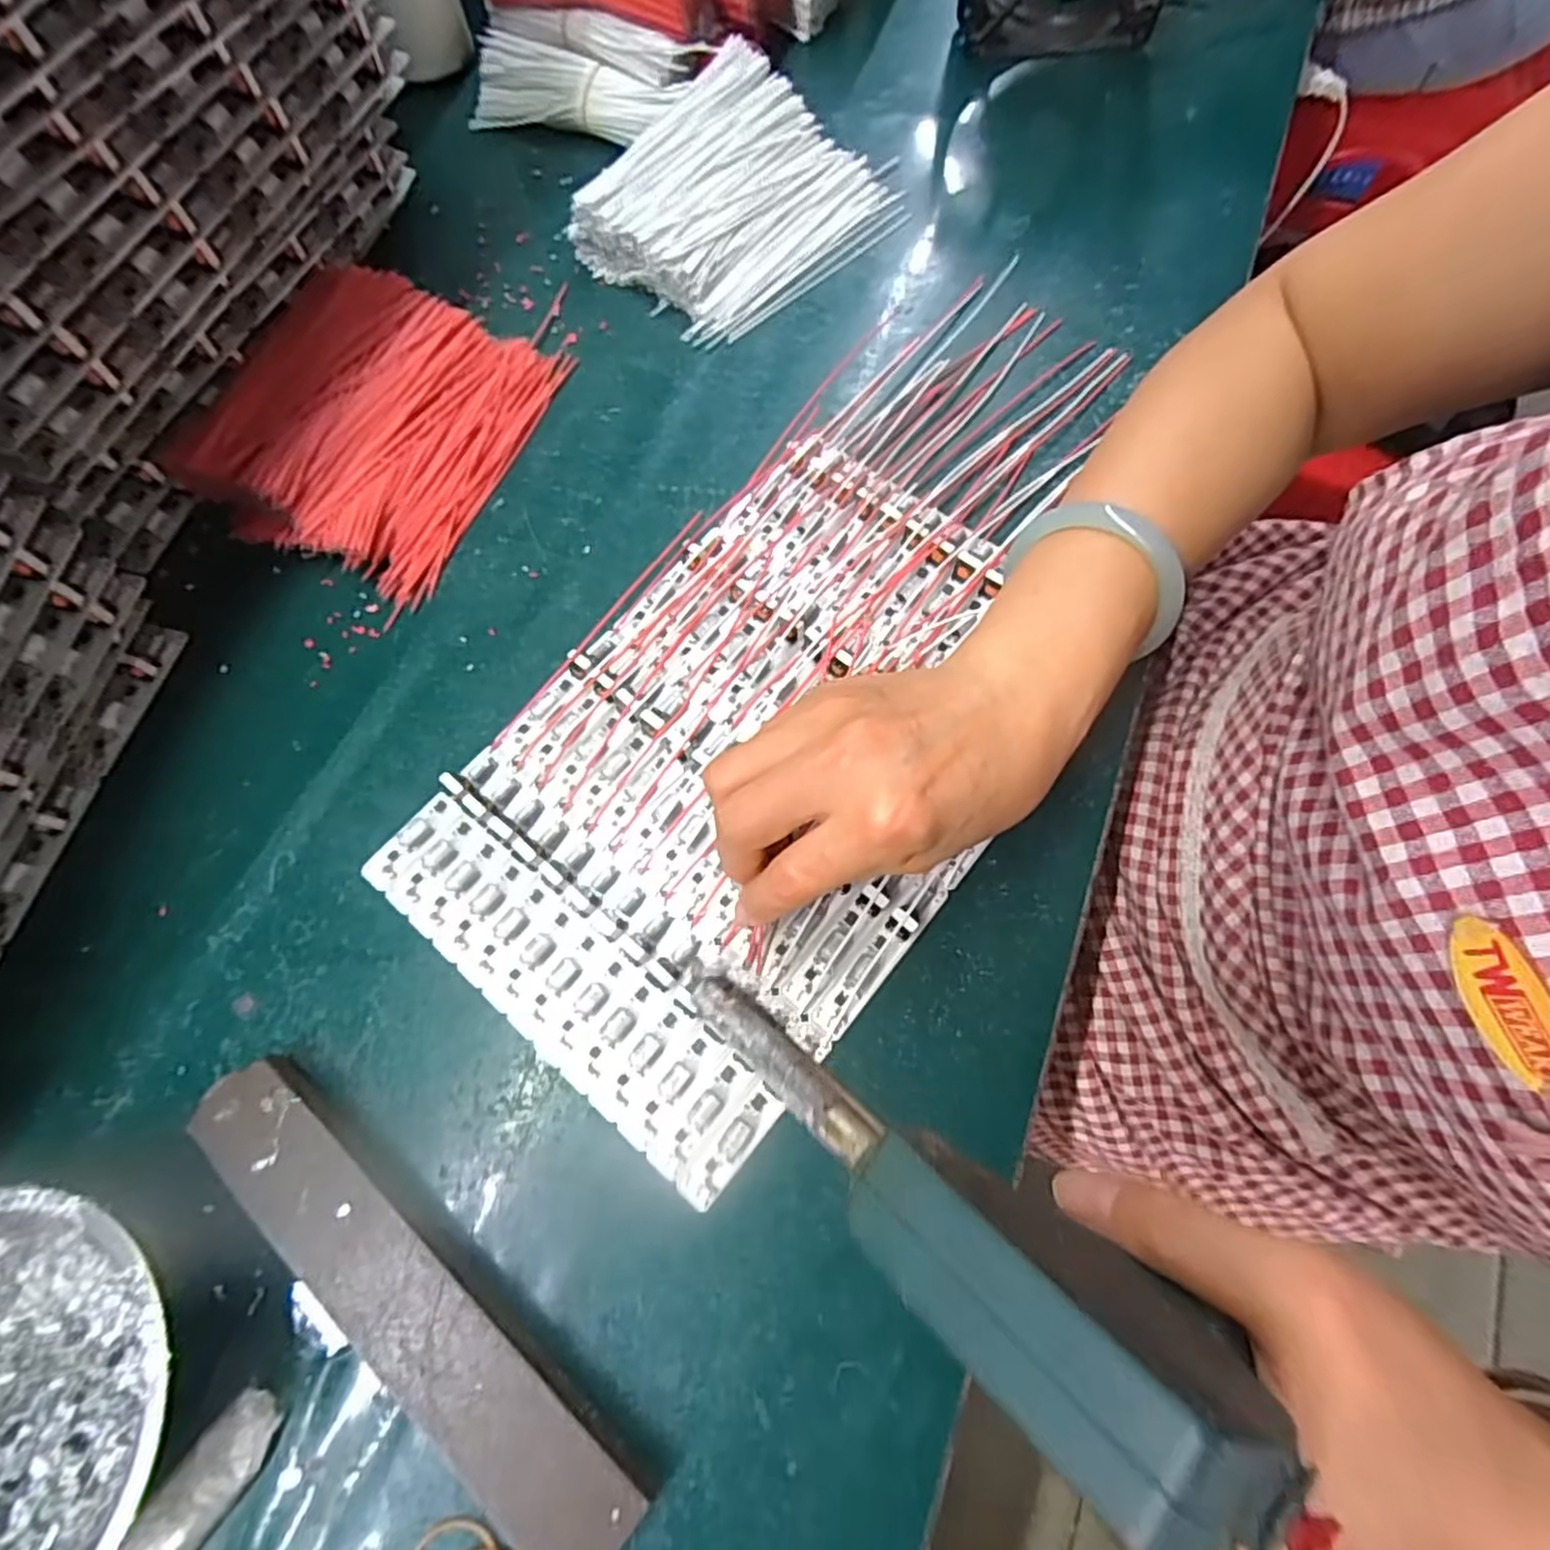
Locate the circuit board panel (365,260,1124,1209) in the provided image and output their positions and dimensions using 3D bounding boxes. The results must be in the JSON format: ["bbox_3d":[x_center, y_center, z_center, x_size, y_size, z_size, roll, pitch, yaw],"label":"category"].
[{"bbox_3d":[0.020,-0.069,0.333,0.193,0.015,0.438,29,74,10],"label":"circuit board panel"}]

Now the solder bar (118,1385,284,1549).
[{"bbox_3d":[-0.198,0.248,0.228,0.020,0.006,0.103,34,75,11],"label":"solder bar"}]

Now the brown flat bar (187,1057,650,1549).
[{"bbox_3d":[-0.124,0.175,0.246,0.195,0.019,0.036,39,76,13],"label":"brown flat bar"}]

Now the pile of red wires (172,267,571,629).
[{"bbox_3d":[-0.200,-0.178,0.363,0.131,0.032,0.162,21,72,8],"label":"pile of red wires"}]

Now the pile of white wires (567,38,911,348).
[{"bbox_3d":[-0.019,-0.323,0.406,0.167,0.038,0.126,-41,75,-12],"label":"pile of white wires"}]

